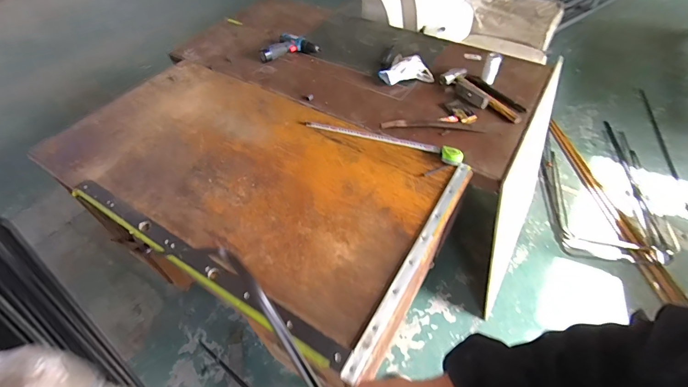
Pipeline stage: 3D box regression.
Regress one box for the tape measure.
[{"bbox_3d":[0.113,-0.175,1.041,0.485,0.037,0.055,20,54,17],"label":"tape measure"}]

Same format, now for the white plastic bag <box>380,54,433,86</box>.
[{"bbox_3d":[0.225,-0.452,1.272,0.191,0.049,0.121,-2,51,-1],"label":"white plastic bag"}]

